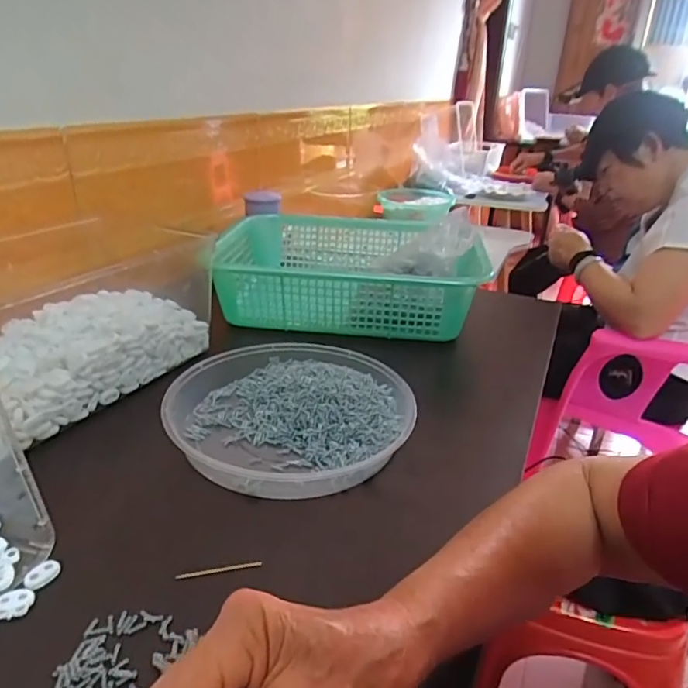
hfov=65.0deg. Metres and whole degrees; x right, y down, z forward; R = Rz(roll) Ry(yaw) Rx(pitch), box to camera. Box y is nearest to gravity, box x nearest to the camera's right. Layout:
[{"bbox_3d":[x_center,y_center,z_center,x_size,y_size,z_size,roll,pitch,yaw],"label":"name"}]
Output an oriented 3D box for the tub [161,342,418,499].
[{"bbox_3d":[-0.055,0.070,0.532,0.225,0.050,0.223,2,27,-1],"label":"tub"}]

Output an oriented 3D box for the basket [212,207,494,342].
[{"bbox_3d":[0.000,-0.117,0.803,0.365,0.127,0.309,4,27,2],"label":"basket"}]

